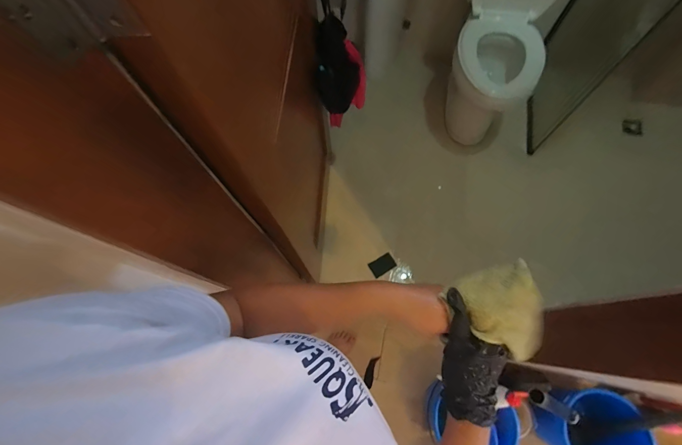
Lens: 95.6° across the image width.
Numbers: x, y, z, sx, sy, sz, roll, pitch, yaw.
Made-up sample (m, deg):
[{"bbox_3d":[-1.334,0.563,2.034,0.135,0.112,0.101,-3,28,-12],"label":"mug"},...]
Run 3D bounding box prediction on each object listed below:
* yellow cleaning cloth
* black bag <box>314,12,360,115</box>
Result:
[{"bbox_3d":[0.182,0.101,0.342,0.087,0.045,0.103,-25,71,-7],"label":"yellow cleaning cloth"},{"bbox_3d":[-0.009,-0.449,0.923,0.067,0.266,0.145,39,75,14],"label":"black bag"}]

